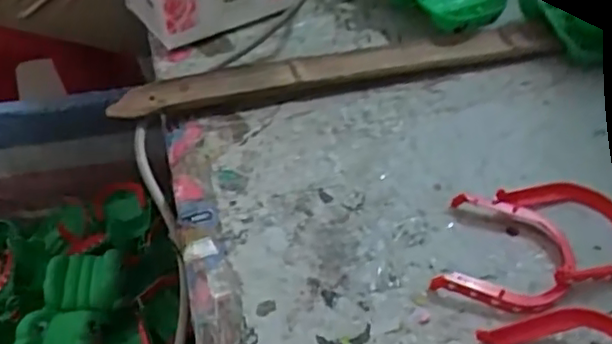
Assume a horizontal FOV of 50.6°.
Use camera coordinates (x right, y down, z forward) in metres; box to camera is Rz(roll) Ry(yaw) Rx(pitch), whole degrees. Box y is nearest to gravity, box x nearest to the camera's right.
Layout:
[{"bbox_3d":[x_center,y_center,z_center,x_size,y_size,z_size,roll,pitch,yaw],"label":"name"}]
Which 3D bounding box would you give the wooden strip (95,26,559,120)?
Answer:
[{"bbox_3d":[0.026,-0.072,0.470,0.317,0.027,0.029,-9,46,-7],"label":"wooden strip"}]

